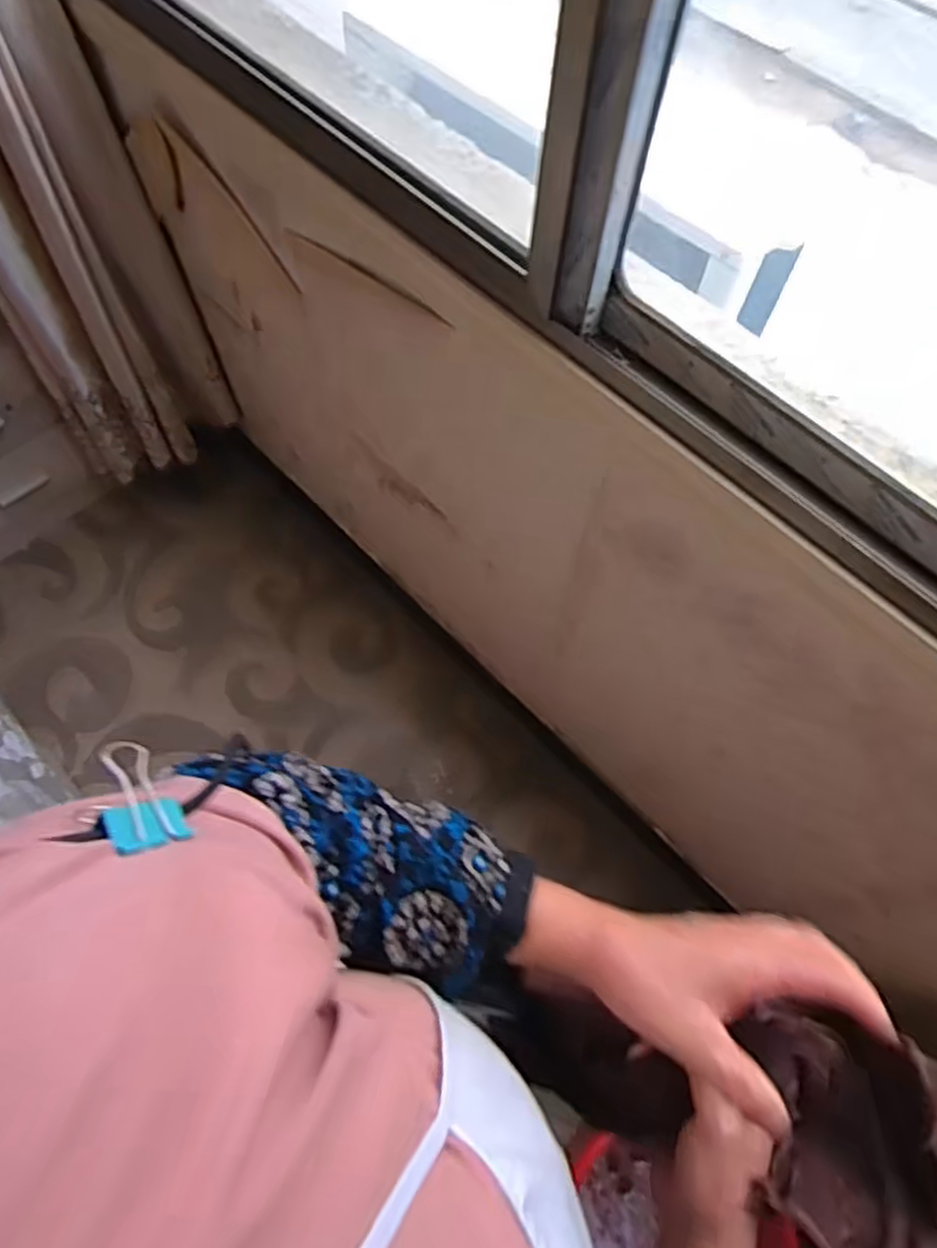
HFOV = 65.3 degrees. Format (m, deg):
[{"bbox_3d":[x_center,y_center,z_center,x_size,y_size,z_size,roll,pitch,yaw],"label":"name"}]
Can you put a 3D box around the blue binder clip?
[{"bbox_3d":[-0.103,0.053,0.221,0.020,0.022,0.034,-32,73,-13],"label":"blue binder clip"}]

